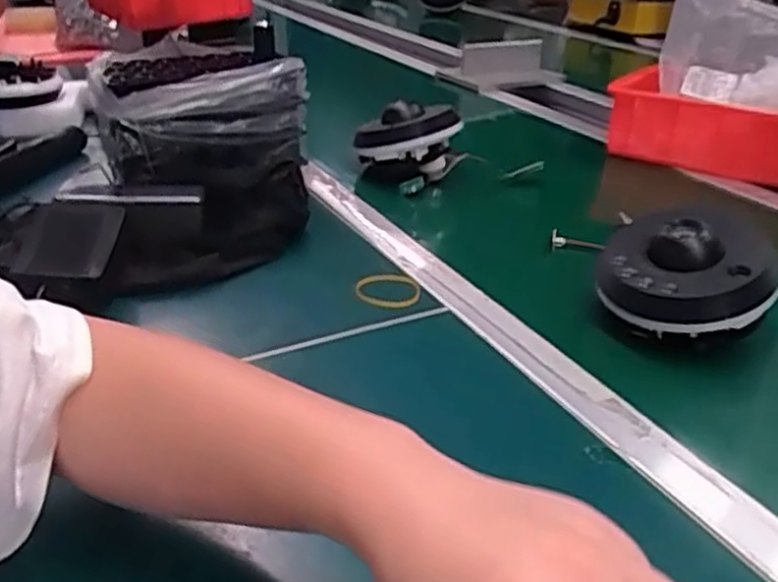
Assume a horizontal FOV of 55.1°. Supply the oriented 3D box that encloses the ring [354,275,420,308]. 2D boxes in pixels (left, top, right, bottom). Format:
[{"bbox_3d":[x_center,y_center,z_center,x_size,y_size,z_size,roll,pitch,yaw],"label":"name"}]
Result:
[{"bbox_3d":[0.001,0.000,0.634,0.052,0.008,0.054,1,26,-1],"label":"ring"}]

